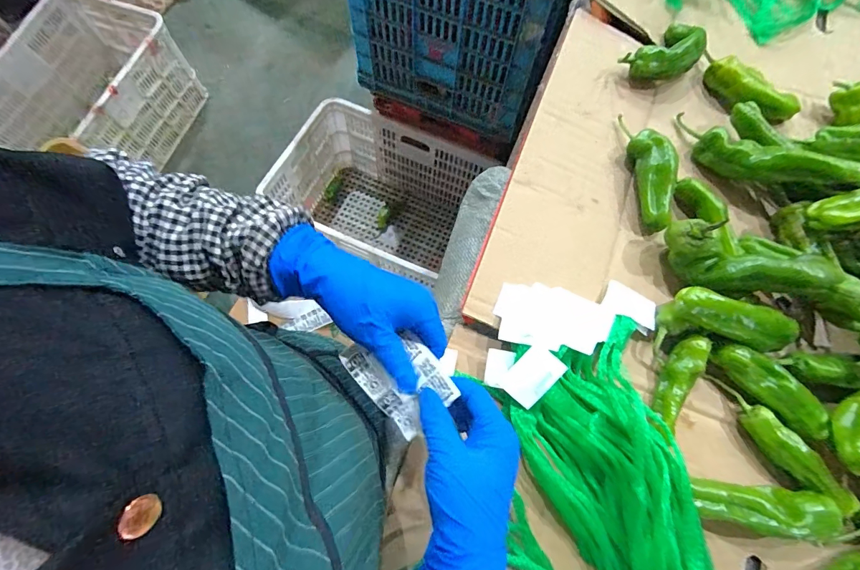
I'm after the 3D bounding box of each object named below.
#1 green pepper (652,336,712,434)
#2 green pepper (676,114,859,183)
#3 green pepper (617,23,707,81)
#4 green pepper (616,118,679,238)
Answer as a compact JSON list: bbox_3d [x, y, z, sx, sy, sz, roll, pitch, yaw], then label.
[{"bbox_3d":[0.265,0.104,0.430,0.030,0.036,0.103,27,74,8],"label":"green pepper"},{"bbox_3d":[0.402,-0.159,0.489,0.204,0.053,0.046,30,73,34],"label":"green pepper"},{"bbox_3d":[0.324,-0.314,0.554,0.113,0.053,0.069,-38,76,-11],"label":"green pepper"},{"bbox_3d":[0.274,-0.146,0.497,0.046,0.054,0.163,-5,72,-2],"label":"green pepper"}]

